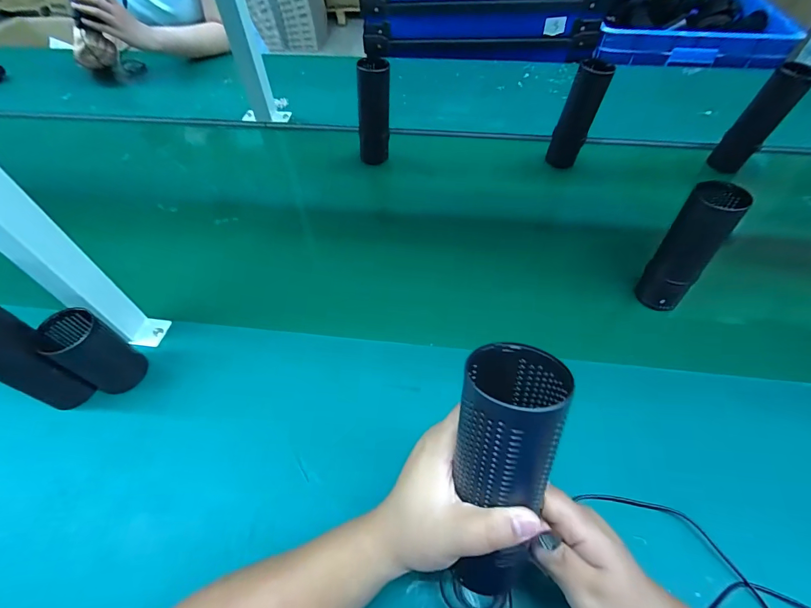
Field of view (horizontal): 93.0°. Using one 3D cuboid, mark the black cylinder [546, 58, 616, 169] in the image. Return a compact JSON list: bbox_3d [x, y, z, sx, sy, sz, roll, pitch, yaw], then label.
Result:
[{"bbox_3d":[0.296,-0.322,0.658,0.057,0.153,0.045,23,57,17],"label":"black cylinder"}]

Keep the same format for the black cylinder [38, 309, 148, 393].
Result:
[{"bbox_3d":[-0.342,0.055,0.426,0.054,0.104,0.056,32,61,23],"label":"black cylinder"}]

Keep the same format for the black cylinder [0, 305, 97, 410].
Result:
[{"bbox_3d":[-0.392,0.054,0.392,0.054,0.159,0.054,18,56,15],"label":"black cylinder"}]

